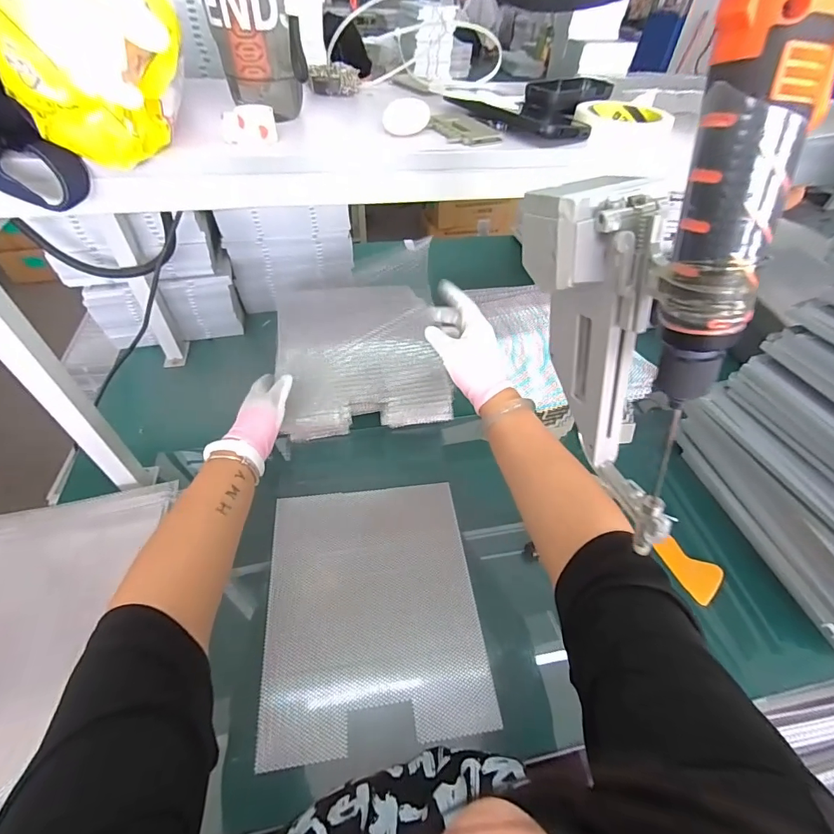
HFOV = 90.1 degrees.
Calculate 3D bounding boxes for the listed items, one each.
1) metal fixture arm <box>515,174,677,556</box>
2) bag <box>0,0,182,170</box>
[{"bbox_3d":[0.119,-0.032,0.271,0.038,0.220,0.087,-31,28,-26],"label":"metal fixture arm"},{"bbox_3d":[-0.242,-0.271,0.306,0.111,0.133,0.096,-33,58,-27],"label":"bag"}]

